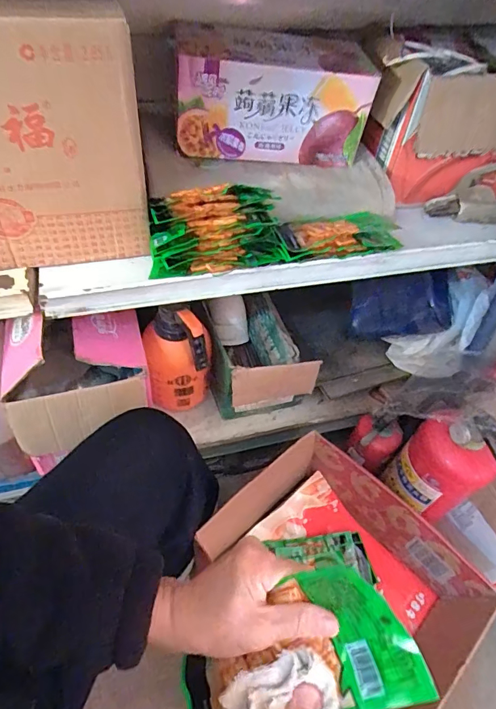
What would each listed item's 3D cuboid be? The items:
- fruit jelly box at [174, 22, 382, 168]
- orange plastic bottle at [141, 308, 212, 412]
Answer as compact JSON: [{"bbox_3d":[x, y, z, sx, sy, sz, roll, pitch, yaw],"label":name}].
[{"bbox_3d":[0.035,-0.394,0.681,0.293,0.150,0.115,-7,50,-12],"label":"fruit jelly box"},{"bbox_3d":[-0.129,0.007,0.797,0.109,0.234,0.079,-9,51,-14],"label":"orange plastic bottle"}]

